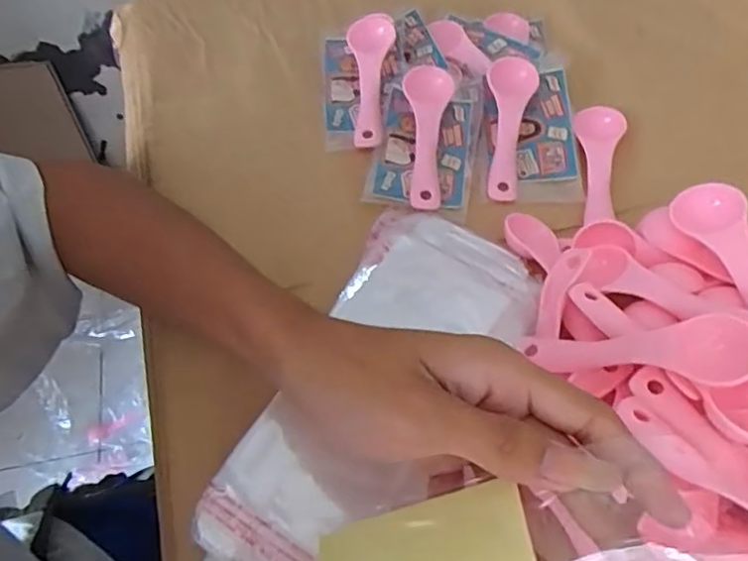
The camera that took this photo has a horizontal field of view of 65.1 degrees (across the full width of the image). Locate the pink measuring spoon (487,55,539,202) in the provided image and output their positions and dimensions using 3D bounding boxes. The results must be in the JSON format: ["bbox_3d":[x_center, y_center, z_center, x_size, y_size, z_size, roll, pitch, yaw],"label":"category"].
[{"bbox_3d":[0.095,-0.107,0.413,0.031,0.012,0.110,7,77,3],"label":"pink measuring spoon"}]

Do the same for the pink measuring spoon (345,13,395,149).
[{"bbox_3d":[-0.003,-0.150,0.433,0.034,0.025,0.113,0,59,-1],"label":"pink measuring spoon"}]

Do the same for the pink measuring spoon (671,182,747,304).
[{"bbox_3d":[0.182,-0.006,0.293,0.031,0.021,0.110,-1,59,-1],"label":"pink measuring spoon"}]

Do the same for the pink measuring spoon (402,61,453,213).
[{"bbox_3d":[0.036,-0.098,0.401,0.032,0.010,0.110,3,72,1],"label":"pink measuring spoon"}]

